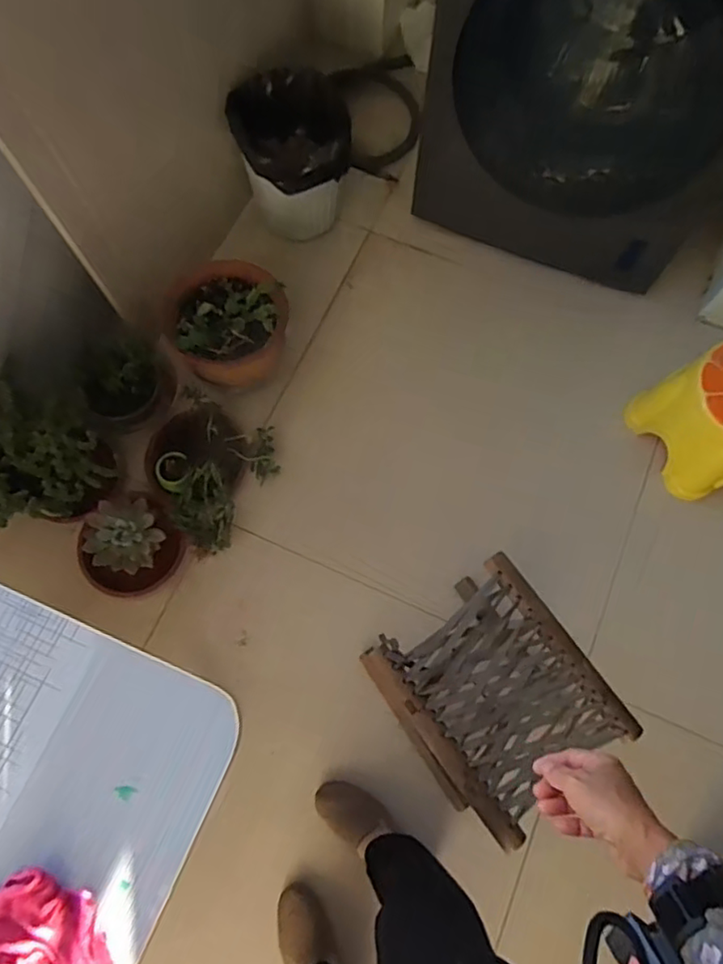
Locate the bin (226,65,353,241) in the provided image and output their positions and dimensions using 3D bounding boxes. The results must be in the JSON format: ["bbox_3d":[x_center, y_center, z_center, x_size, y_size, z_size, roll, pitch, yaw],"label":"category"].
[{"bbox_3d":[-0.158,-0.714,1.381,0.234,0.284,0.250,-15,74,-5],"label":"bin"}]

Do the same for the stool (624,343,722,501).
[{"bbox_3d":[0.736,-0.123,1.237,0.268,0.222,0.246,-19,74,-6],"label":"stool"}]

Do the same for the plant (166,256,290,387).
[{"bbox_3d":[-0.271,-0.330,1.284,0.278,0.236,0.191,-33,76,-10],"label":"plant"}]

